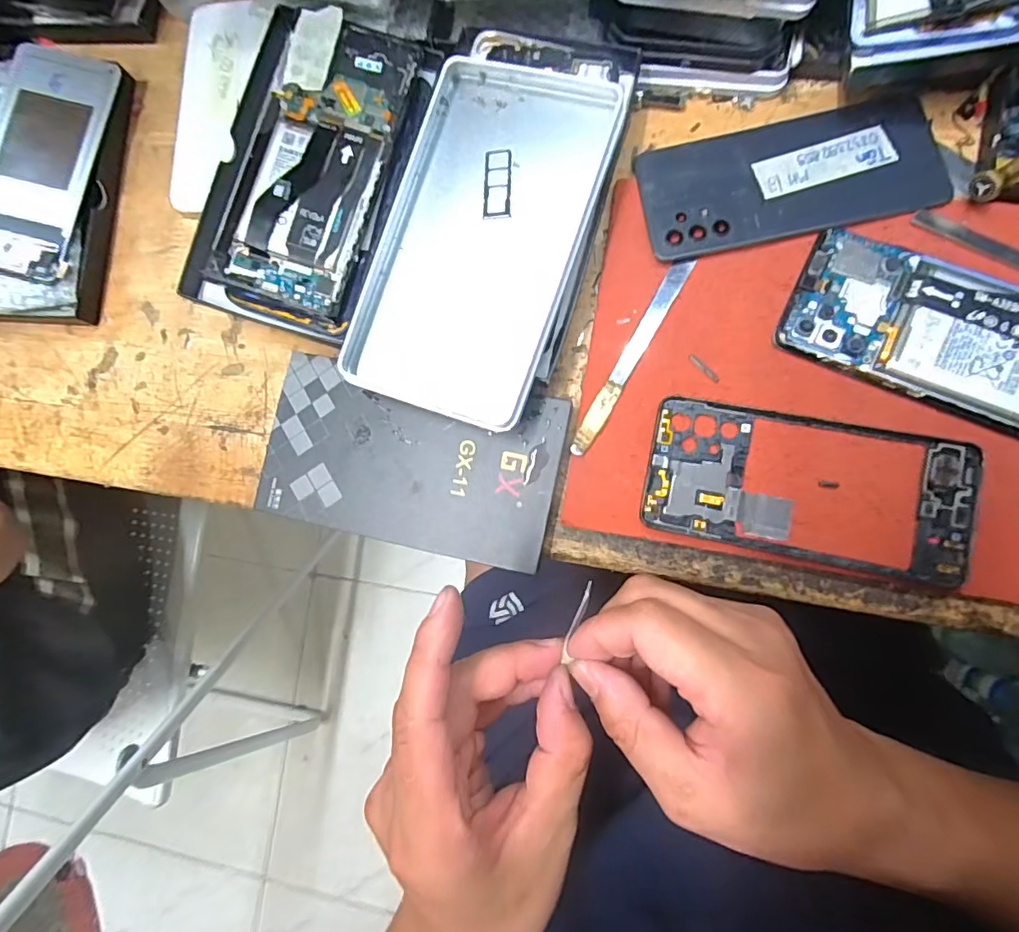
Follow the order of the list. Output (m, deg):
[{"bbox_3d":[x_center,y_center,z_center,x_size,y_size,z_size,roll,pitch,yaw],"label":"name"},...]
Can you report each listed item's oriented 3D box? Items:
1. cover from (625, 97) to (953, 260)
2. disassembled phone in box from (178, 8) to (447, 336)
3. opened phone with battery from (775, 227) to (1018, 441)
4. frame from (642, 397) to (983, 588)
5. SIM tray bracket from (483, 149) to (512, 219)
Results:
[{"bbox_3d":[0.151,-0.158,0.288,0.151,0.010,0.069,-9,85,8],"label":"cover"},{"bbox_3d":[-0.108,-0.161,0.299,0.092,0.042,0.168,18,88,9],"label":"disassembled phone in box"},{"bbox_3d":[0.221,-0.067,0.264,0.151,0.011,0.072,24,89,9],"label":"opened phone with battery"},{"bbox_3d":[0.152,0.012,0.271,0.157,0.005,0.072,11,87,9],"label":"frame"},{"bbox_3d":[-0.006,-0.149,0.276,0.015,0.004,0.038,0,86,8],"label":"SIM tray bracket"}]

